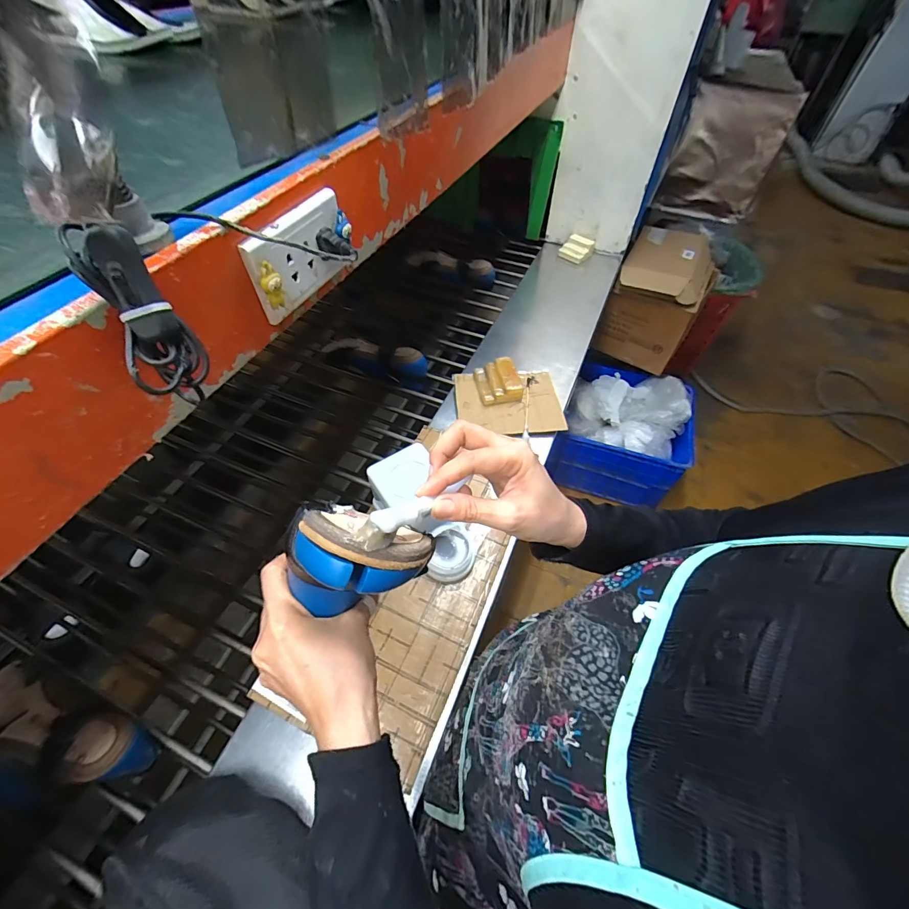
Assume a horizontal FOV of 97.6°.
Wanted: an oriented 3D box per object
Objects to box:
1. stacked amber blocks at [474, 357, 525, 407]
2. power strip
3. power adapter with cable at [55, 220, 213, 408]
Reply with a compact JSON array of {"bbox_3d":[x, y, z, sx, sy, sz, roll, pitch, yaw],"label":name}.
[{"bbox_3d":[0.092,-0.153,0.831,0.089,0.040,0.107,-8,54,-7],"label":"stacked amber blocks"},{"bbox_3d":[-0.132,-0.174,0.353,0.022,0.077,0.115,18,53,16],"label":"power strip"},{"bbox_3d":[-0.178,-0.075,0.231,0.035,0.103,0.032,-28,35,-20],"label":"power adapter with cable"}]

